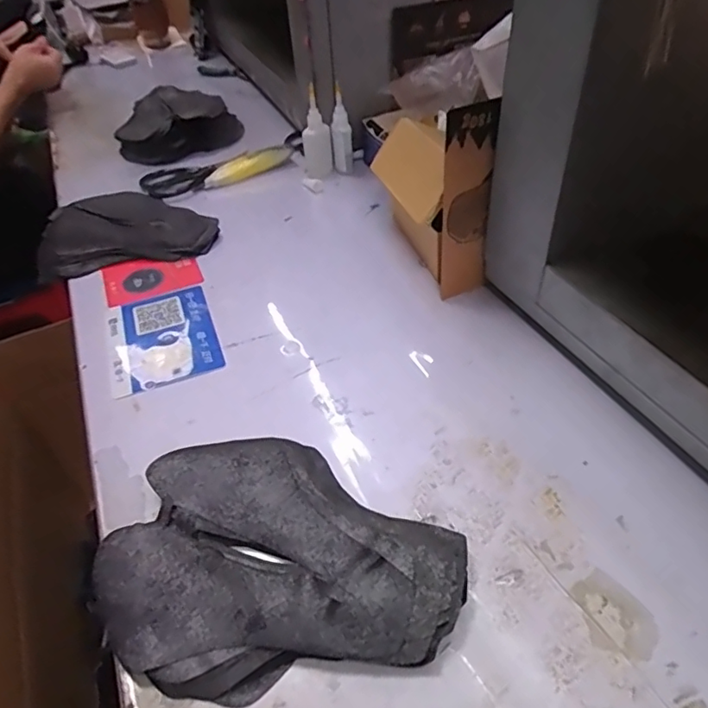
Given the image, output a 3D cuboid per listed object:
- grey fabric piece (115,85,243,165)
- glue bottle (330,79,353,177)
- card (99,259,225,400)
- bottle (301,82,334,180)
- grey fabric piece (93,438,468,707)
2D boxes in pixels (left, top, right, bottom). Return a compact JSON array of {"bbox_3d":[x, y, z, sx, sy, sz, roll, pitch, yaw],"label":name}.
[{"bbox_3d":[-0.339,-0.453,1.042,0.220,0.054,0.272,-15,45,-10],"label":"grey fabric piece"},{"bbox_3d":[-0.020,-0.346,0.854,0.030,0.124,0.035,-4,45,1],"label":"glue bottle"},{"bbox_3d":[-0.238,-0.050,0.657,0.120,0.008,0.244,-19,45,-14],"label":"card"},{"bbox_3d":[-0.060,-0.341,0.845,0.044,0.126,0.032,-8,45,-3],"label":"bottle"},{"bbox_3d":[-0.060,0.147,0.426,0.261,0.022,0.196,-8,43,-3],"label":"grey fabric piece"}]

